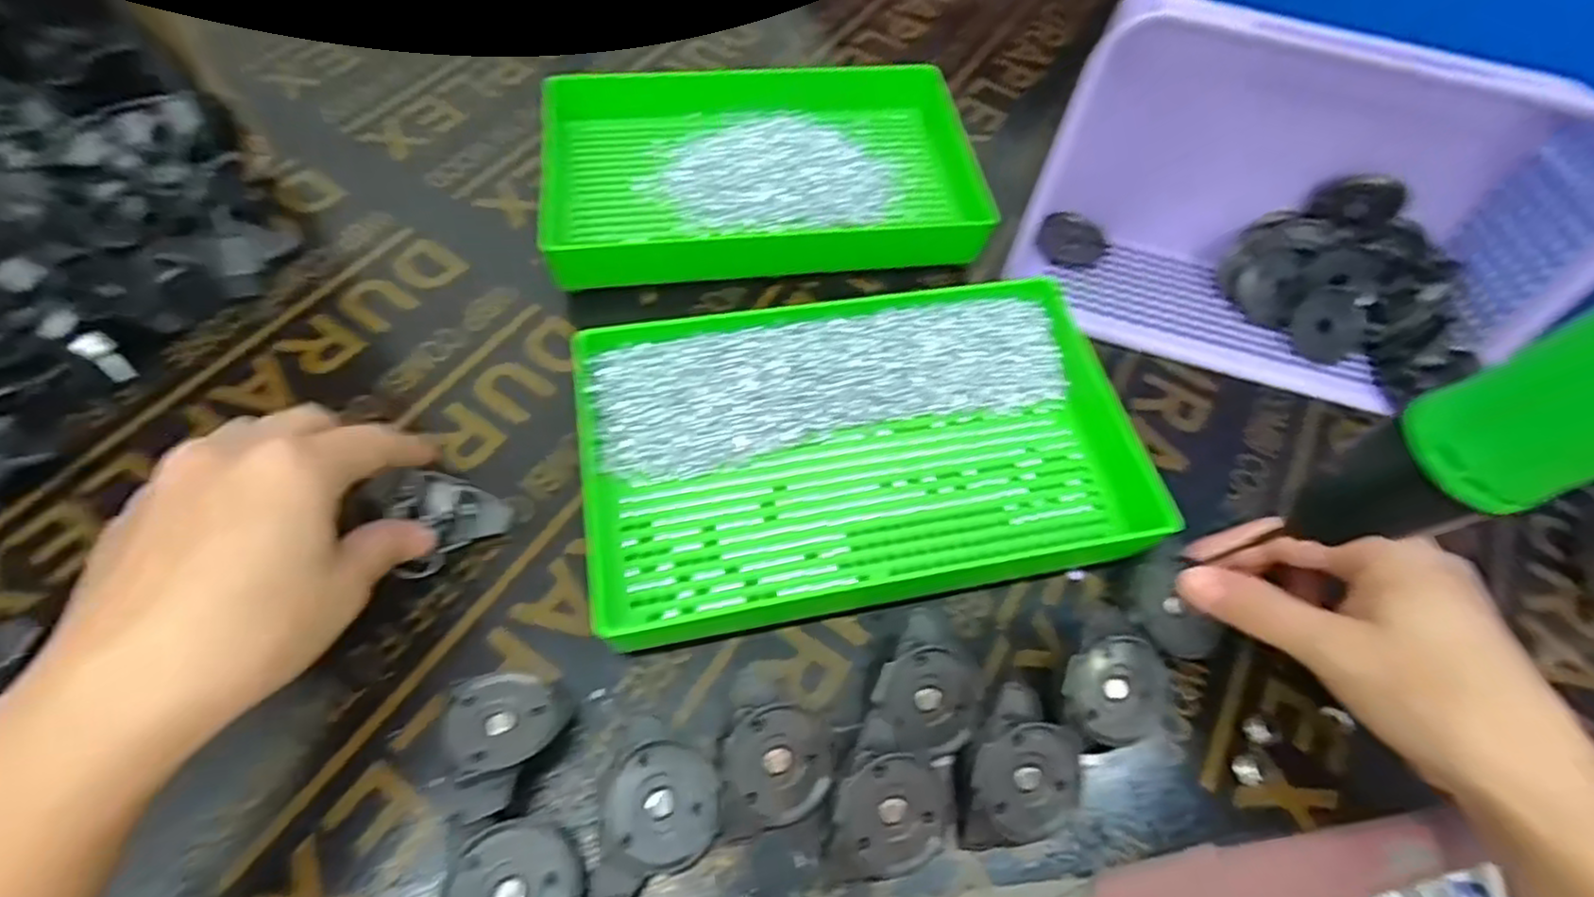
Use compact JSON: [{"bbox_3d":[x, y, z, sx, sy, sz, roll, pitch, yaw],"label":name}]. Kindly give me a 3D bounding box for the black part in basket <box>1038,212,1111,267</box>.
[{"bbox_3d":[0.167,-0.125,0.426,0.041,0.009,0.041,34,67,3],"label":"black part in basket"}]

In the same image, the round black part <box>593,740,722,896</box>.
[{"bbox_3d":[-0.049,0.132,0.253,0.042,0.008,0.047,7,63,-27],"label":"round black part"}]

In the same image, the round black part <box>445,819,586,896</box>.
[{"bbox_3d":[-0.096,0.151,0.236,0.045,0.010,0.046,-26,71,-42],"label":"round black part"}]

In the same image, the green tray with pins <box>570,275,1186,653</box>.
[{"bbox_3d":[0.027,-0.003,0.331,0.240,0.038,0.150,-9,61,-9],"label":"green tray with pins"}]

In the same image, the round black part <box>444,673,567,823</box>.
[{"bbox_3d":[-0.108,0.109,0.262,0.038,0.032,0.048,-9,61,-10],"label":"round black part"}]

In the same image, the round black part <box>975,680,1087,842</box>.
[{"bbox_3d":[0.087,0.120,0.270,0.043,0.028,0.051,-8,61,-9],"label":"round black part"}]

